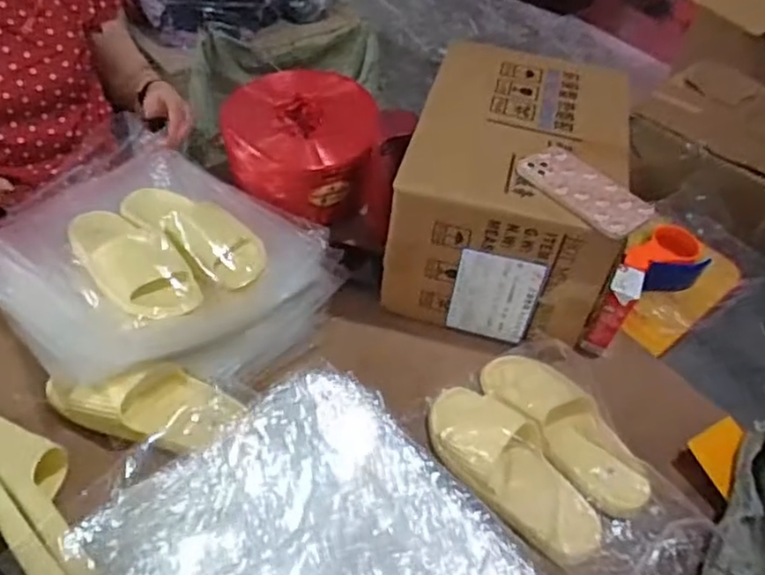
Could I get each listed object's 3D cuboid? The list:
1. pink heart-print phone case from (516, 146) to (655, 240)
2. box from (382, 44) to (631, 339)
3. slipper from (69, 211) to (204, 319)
[{"bbox_3d":[0.244,-0.123,0.804,0.093,0.017,0.161,-28,56,-29],"label":"pink heart-print phone case"},{"bbox_3d":[0.183,-0.146,0.969,0.271,0.235,0.373,15,47,6],"label":"box"},{"bbox_3d":[-0.335,-0.036,0.873,0.104,0.070,0.219,-33,59,-32],"label":"slipper"}]

